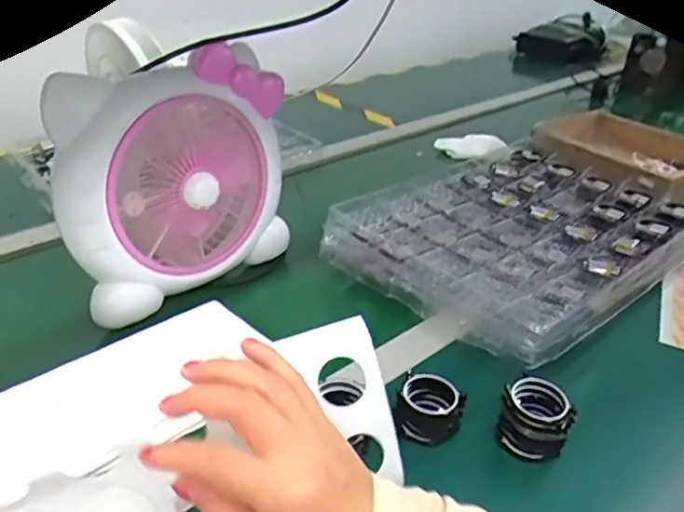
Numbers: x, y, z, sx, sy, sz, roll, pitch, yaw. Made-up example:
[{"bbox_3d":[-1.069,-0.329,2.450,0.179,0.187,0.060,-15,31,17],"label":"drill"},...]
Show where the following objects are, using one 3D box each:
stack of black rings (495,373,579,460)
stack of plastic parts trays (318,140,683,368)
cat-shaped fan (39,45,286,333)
[{"bbox_3d":[0.161,0.136,0.485,0.052,0.052,0.045,24,38,30],"label":"stack of black rings"},{"bbox_3d":[0.241,-0.048,0.757,0.499,0.044,0.328,-25,42,-37],"label":"stack of plastic parts trays"},{"bbox_3d":[-0.178,-0.084,0.631,0.110,0.227,0.256,25,38,31],"label":"cat-shaped fan"}]

